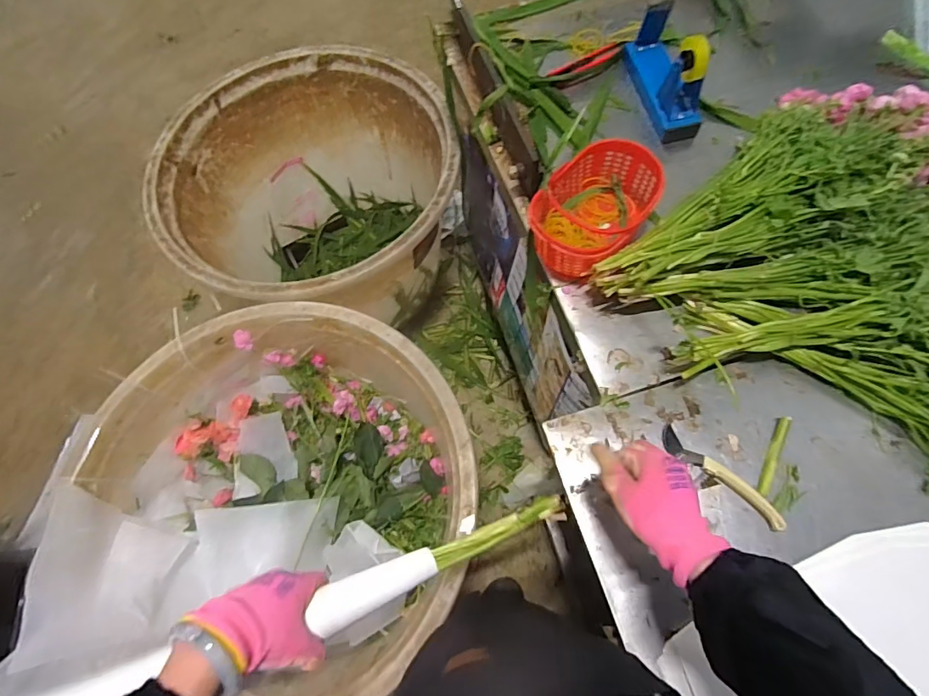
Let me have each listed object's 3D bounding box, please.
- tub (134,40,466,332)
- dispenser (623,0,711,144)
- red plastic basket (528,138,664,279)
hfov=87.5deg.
[{"bbox_3d":[-0.363,-0.347,1.354,0.679,0.518,0.717,-1,67,3],"label":"tub"},{"bbox_3d":[0.332,-0.456,0.781,0.074,0.133,0.195,-9,67,-1],"label":"dispenser"},{"bbox_3d":[0.184,-0.196,0.706,0.198,0.092,0.141,-42,71,-14],"label":"red plastic basket"}]

